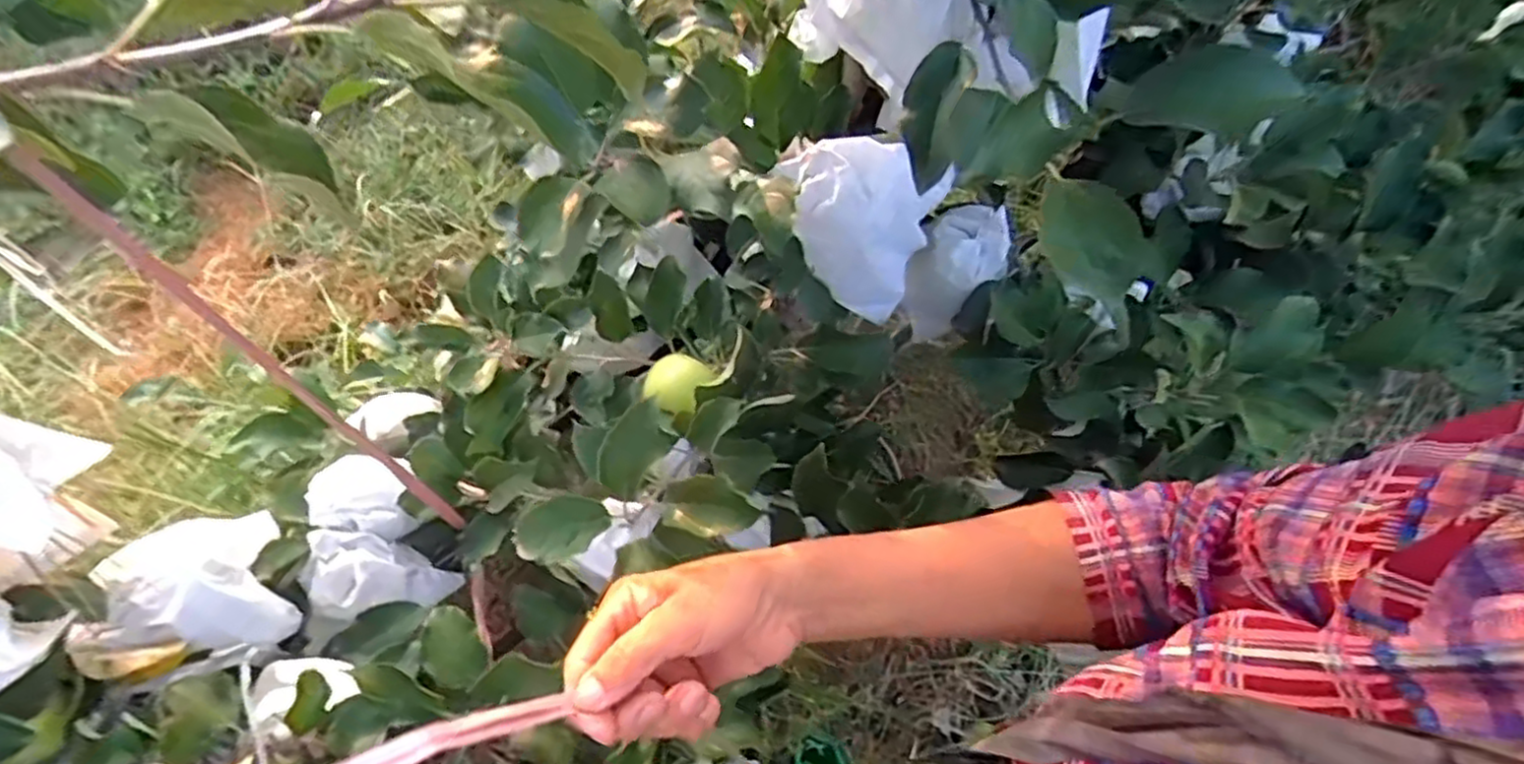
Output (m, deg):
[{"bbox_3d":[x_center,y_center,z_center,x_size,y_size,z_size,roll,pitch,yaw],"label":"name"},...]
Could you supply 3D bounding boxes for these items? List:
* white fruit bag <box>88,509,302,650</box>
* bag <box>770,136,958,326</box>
[{"bbox_3d":[-0.428,0.156,0.561,0.078,0.091,0.118,-24,64,-12],"label":"white fruit bag"},{"bbox_3d":[0.069,-0.119,0.543,0.115,0.116,0.078,18,63,10],"label":"bag"}]

